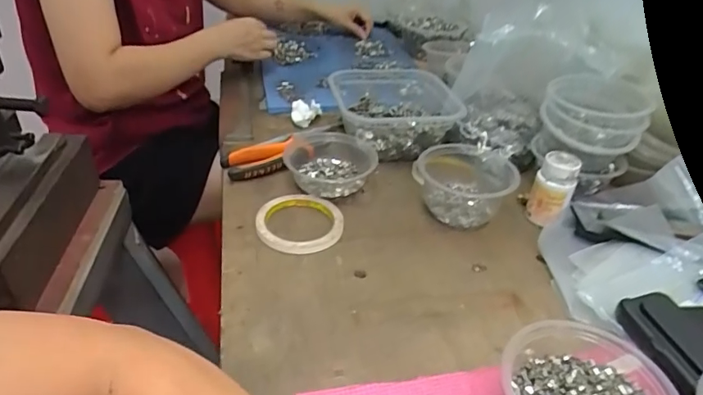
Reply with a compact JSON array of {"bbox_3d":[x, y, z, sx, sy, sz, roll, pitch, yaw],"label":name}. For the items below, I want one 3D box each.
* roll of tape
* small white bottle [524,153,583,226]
[{"bbox_3d":[-0.059,0.028,0.561,0.096,0.015,0.092,1,35,-1],"label":"roll of tape"},{"bbox_3d":[0.236,-0.010,0.577,0.045,0.073,0.046,17,37,20],"label":"small white bottle"}]

